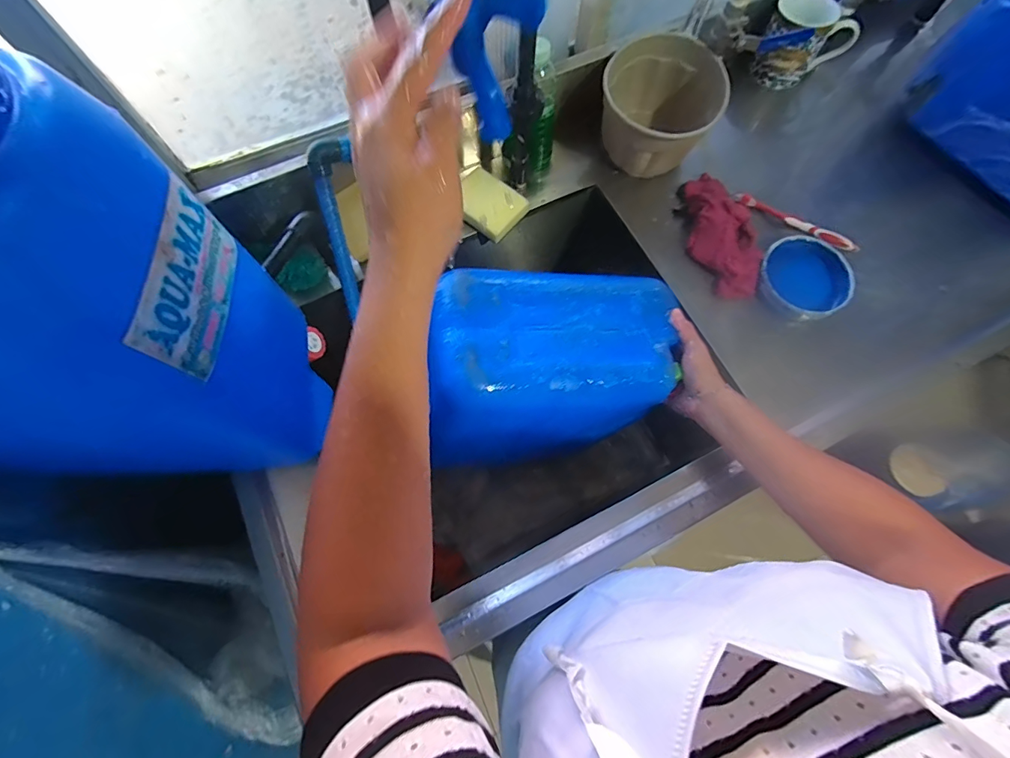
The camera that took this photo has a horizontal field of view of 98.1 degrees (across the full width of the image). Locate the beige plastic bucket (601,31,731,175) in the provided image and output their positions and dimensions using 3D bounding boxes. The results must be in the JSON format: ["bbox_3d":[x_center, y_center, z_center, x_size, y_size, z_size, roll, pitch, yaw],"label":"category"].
[{"bbox_3d":[0.223,-0.385,0.645,0.161,0.125,0.156,0,70,0],"label":"beige plastic bucket"}]

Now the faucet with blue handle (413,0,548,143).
[{"bbox_3d":[-0.055,-0.258,0.272,0.035,0.080,0.224,-30,75,-10],"label":"faucet with blue handle"}]

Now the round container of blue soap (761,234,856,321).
[{"bbox_3d":[0.418,-0.141,0.611,0.132,0.033,0.116,-34,73,-12],"label":"round container of blue soap"}]

